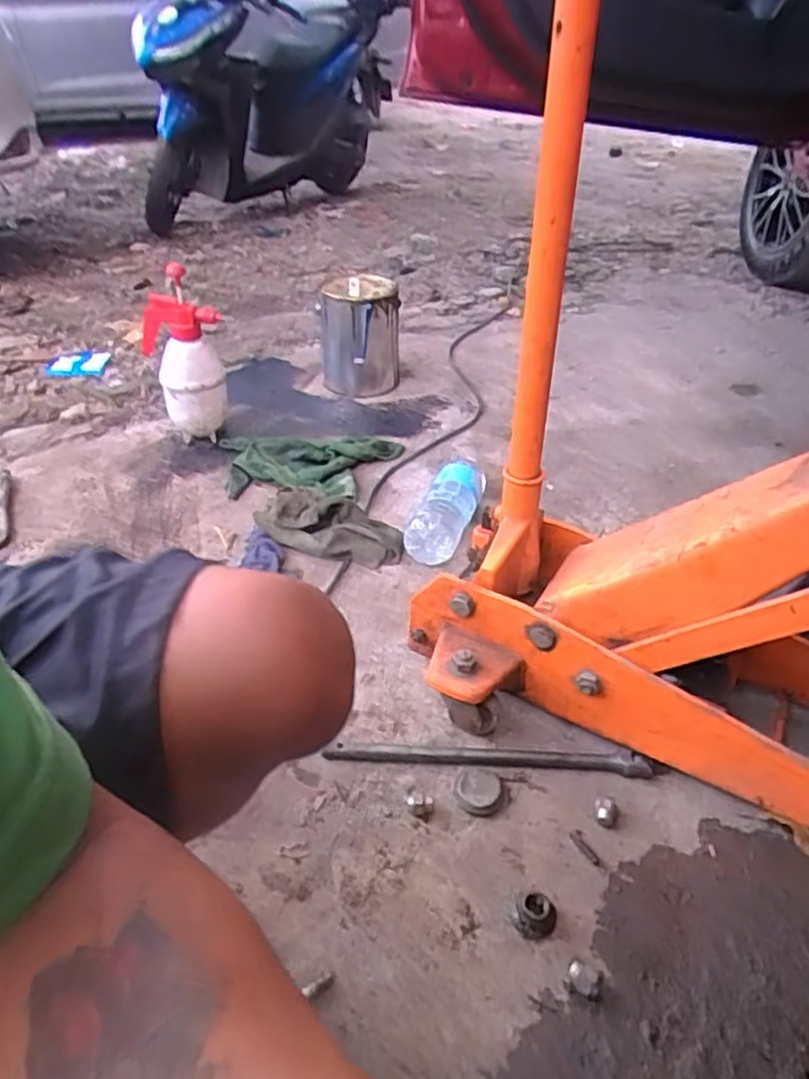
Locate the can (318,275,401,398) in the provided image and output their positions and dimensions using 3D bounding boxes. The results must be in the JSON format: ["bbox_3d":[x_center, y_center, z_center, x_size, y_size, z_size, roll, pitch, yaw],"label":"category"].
[{"bbox_3d":[-0.091,-0.415,1.468,0.161,0.227,0.161,-1,38,-3],"label":"can"}]

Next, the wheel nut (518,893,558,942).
[{"bbox_3d":[0.121,0.341,0.640,0.032,0.017,0.039,15,40,17],"label":"wheel nut"}]

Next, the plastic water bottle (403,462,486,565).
[{"bbox_3d":[0.072,-0.047,1.102,0.073,0.072,0.215,15,40,17],"label":"plastic water bottle"}]

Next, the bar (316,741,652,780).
[{"bbox_3d":[0.090,0.238,0.767,0.344,0.018,0.025,2,38,1],"label":"bar"}]

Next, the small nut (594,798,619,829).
[{"bbox_3d":[0.206,0.279,0.720,0.027,0.010,0.028,1,38,-1],"label":"small nut"}]

